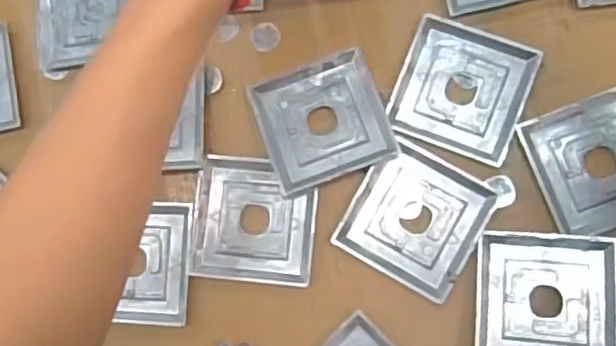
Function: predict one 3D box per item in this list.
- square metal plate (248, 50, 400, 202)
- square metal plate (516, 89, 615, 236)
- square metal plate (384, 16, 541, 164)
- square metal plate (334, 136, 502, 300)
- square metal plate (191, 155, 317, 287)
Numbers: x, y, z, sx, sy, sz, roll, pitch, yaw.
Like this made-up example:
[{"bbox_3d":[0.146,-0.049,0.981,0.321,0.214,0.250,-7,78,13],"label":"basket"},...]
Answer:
[{"bbox_3d":[0.011,-0.039,0.457,0.089,0.012,0.089,-20,82,4],"label":"square metal plate"},{"bbox_3d":[0.205,-0.008,0.430,0.087,0.010,0.090,-20,82,4],"label":"square metal plate"},{"bbox_3d":[0.113,-0.061,0.451,0.089,0.005,0.088,21,87,9],"label":"square metal plate"},{"bbox_3d":[0.078,0.032,0.446,0.089,0.005,0.091,29,88,9],"label":"square metal plate"},{"bbox_3d":[-0.039,0.035,0.460,0.089,0.007,0.089,5,84,8],"label":"square metal plate"}]

